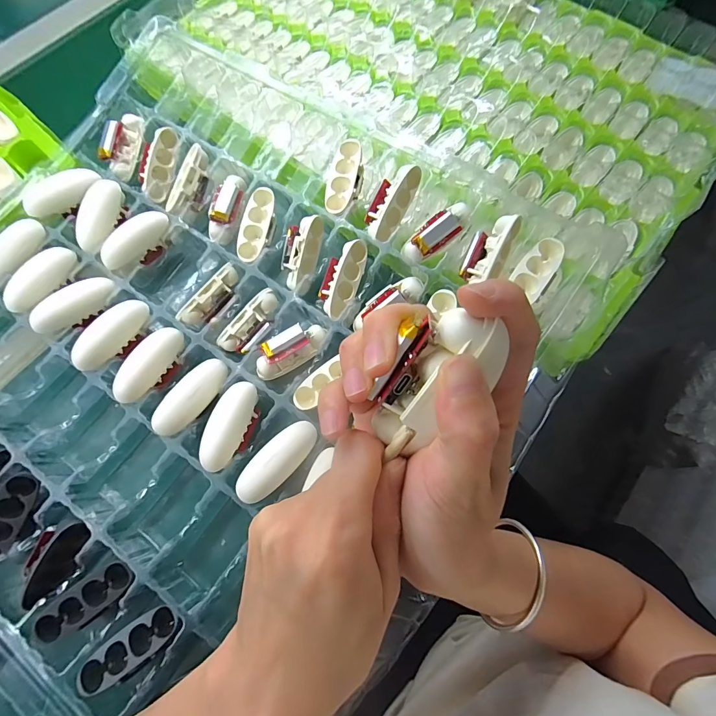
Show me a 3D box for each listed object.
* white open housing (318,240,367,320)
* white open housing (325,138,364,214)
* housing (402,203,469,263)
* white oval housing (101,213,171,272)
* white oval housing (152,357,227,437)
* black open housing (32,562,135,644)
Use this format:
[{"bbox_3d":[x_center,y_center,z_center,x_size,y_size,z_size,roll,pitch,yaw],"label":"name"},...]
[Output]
[{"bbox_3d":[-0.012,-0.064,0.298,0.023,0.024,0.062,24,91,52],"label":"white open housing"},{"bbox_3d":[-0.010,-0.148,0.299,0.025,0.015,0.064,13,72,5],"label":"white open housing"},{"bbox_3d":[0.061,-0.097,0.281,0.058,0.021,0.020,-39,72,8],"label":"housing"},{"bbox_3d":[-0.195,-0.104,0.319,0.064,0.024,0.019,-36,72,4],"label":"white oval housing"},{"bbox_3d":[-0.124,0.028,0.270,0.026,0.013,0.065,28,74,10],"label":"white oval housing"},{"bbox_3d":[-0.175,0.158,0.235,0.064,0.008,0.021,-37,74,-11],"label":"black open housing"}]

